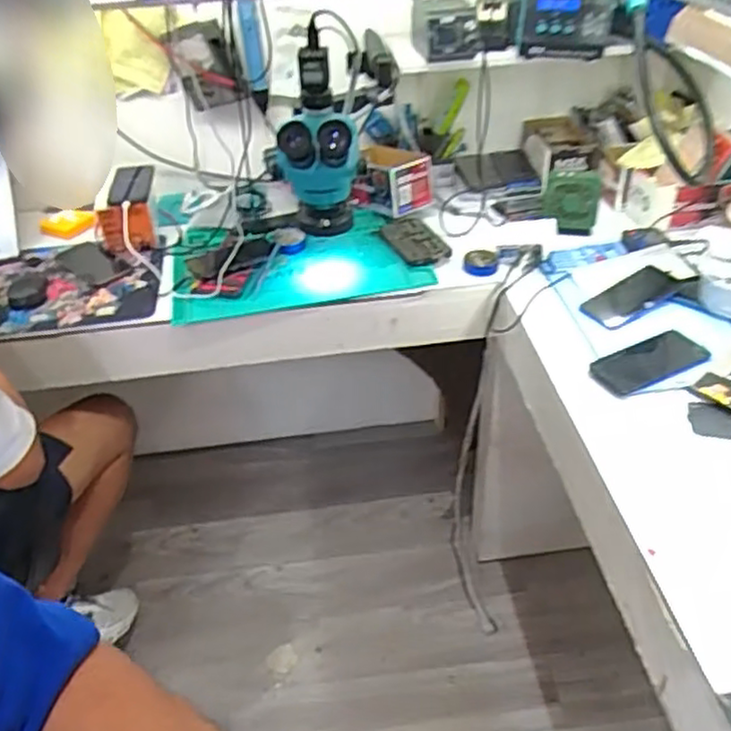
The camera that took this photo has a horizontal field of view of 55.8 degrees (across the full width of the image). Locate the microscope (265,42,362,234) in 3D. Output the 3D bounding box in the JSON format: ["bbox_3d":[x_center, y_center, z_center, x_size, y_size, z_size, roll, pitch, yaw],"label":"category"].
[{"bbox_3d":[-0.073,-0.301,1.007,0.112,0.256,0.168,-10,39,-7],"label":"microscope"}]

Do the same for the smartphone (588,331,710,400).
[{"bbox_3d":[0.402,-0.003,0.976,0.164,0.011,0.075,-21,54,-12],"label":"smartphone"}]

